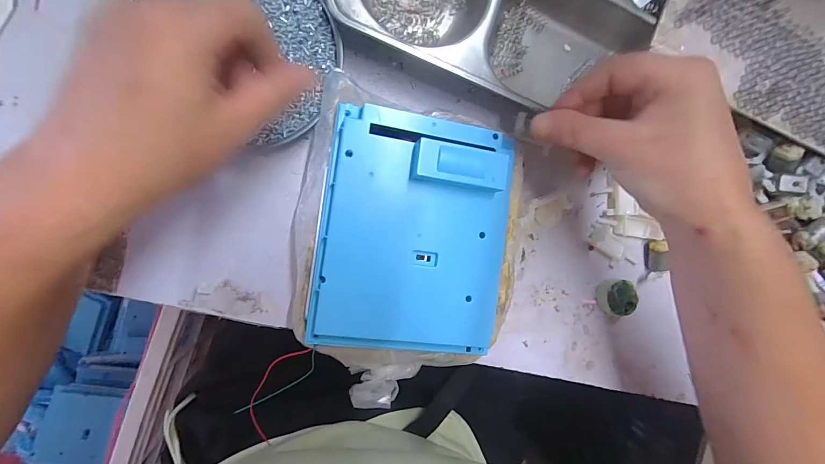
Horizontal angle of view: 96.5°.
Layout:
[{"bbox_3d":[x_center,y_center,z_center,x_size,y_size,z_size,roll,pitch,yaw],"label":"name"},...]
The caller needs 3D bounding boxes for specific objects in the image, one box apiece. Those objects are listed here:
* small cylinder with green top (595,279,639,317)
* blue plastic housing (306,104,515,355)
[{"bbox_3d":[0.187,0.059,0.333,0.032,0.019,0.028,-15,96,-9],"label":"small cylinder with green top"},{"bbox_3d":[0.005,0.002,0.244,0.125,0.026,0.155,8,91,-7],"label":"blue plastic housing"}]

